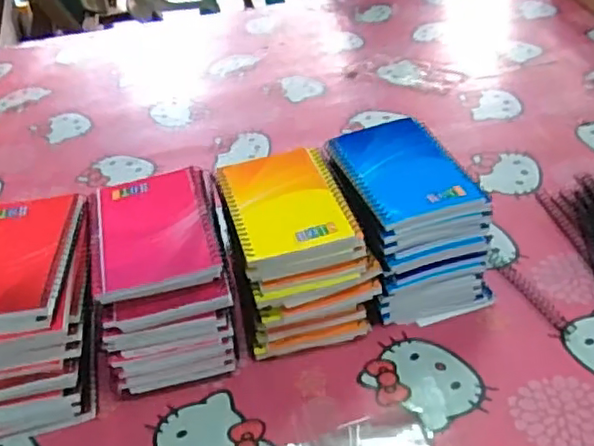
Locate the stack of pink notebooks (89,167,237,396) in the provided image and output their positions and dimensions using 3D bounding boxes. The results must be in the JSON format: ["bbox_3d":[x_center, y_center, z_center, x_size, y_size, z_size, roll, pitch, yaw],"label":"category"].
[{"bbox_3d":[-0.105,0.047,0.511,0.101,0.112,0.137,-12,38,-7],"label":"stack of pink notebooks"}]

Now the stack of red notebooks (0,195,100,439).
[{"bbox_3d":[-0.209,0.069,0.500,0.111,0.114,0.148,-11,38,-6],"label":"stack of red notebooks"}]

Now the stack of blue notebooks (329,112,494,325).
[{"bbox_3d":[0.092,-0.004,0.550,0.099,0.107,0.145,-14,38,-9],"label":"stack of blue notebooks"}]

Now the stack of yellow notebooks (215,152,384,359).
[{"bbox_3d":[-0.002,0.021,0.532,0.107,0.110,0.136,-12,38,-7],"label":"stack of yellow notebooks"}]

